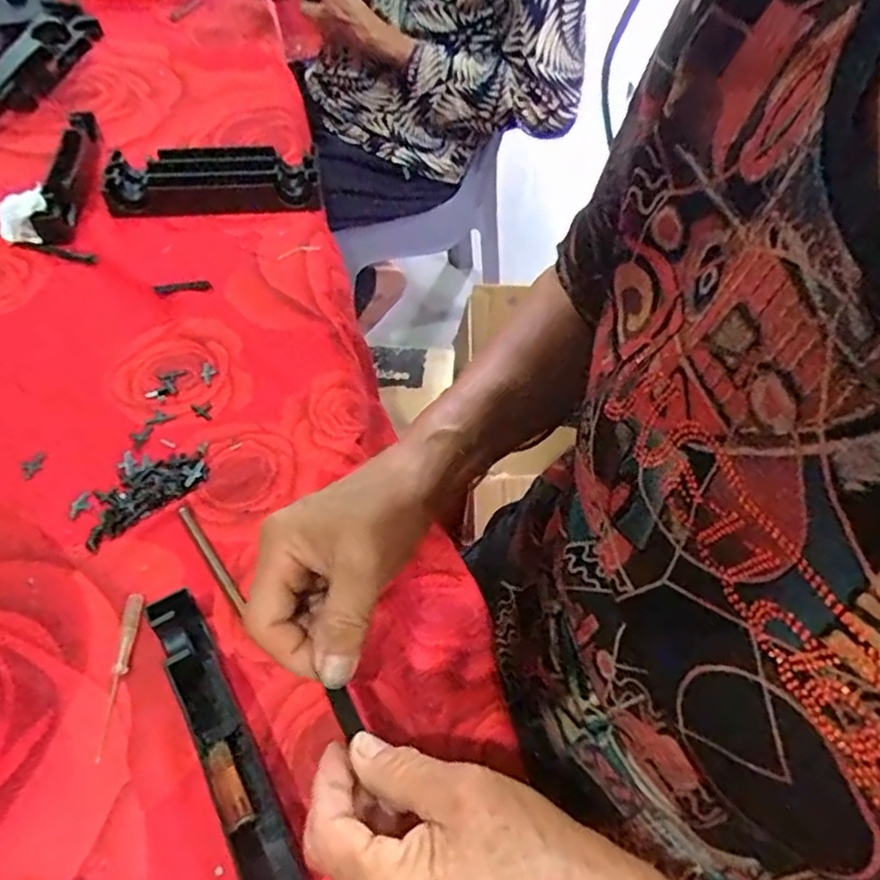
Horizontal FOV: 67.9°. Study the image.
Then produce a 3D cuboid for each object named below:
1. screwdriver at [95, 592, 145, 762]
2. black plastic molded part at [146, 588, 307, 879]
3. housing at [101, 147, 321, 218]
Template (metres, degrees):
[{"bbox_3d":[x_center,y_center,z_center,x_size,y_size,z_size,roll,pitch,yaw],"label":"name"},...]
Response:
[{"bbox_3d":[-0.169,0.120,0.343,0.009,0.006,0.087,0,50,-3],"label":"screwdriver"},{"bbox_3d":[-0.095,0.154,0.300,0.025,0.026,0.191,-24,55,-22],"label":"black plastic molded part"},{"bbox_3d":[-0.215,-0.252,0.629,0.188,0.034,0.090,-5,50,-8],"label":"housing"}]

